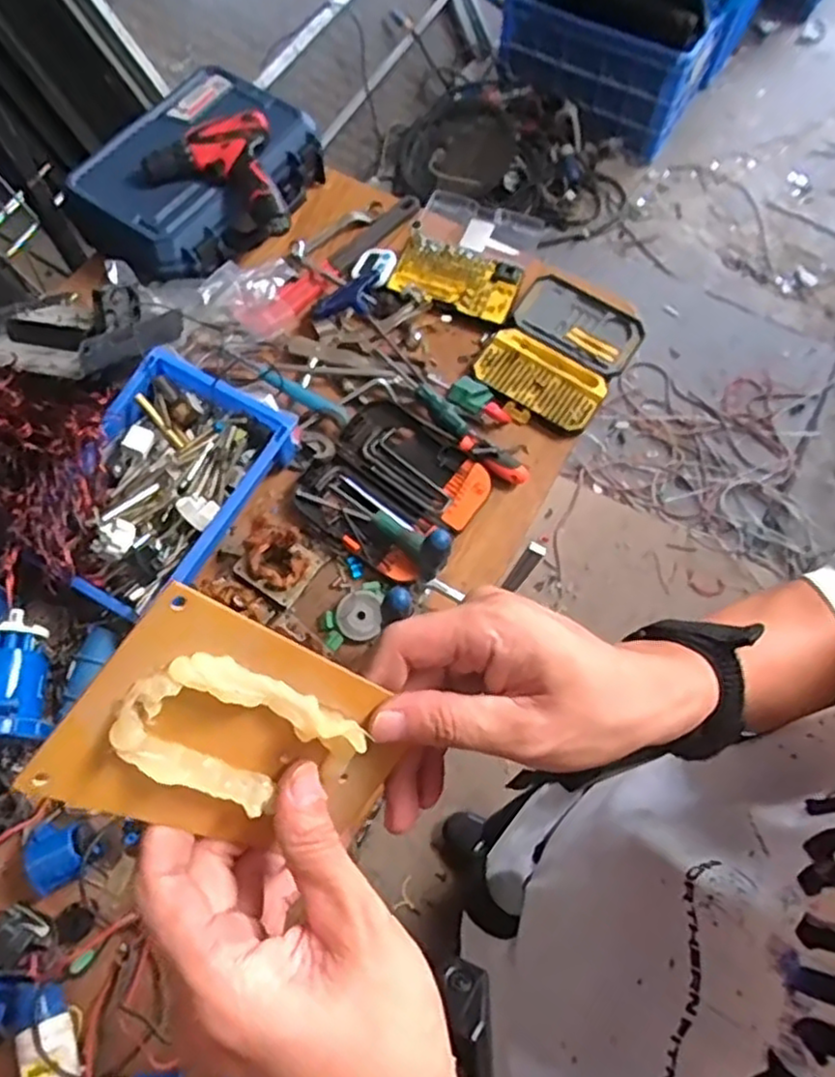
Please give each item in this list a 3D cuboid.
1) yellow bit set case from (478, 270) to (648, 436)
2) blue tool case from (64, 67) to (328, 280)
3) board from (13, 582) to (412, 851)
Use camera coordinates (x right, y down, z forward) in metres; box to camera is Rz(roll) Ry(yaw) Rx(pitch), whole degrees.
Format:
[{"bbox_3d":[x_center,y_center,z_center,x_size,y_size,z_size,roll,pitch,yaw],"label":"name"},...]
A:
[{"bbox_3d":[0.212,-0.278,1.028,0.187,0.040,0.242,32,71,12],"label":"yellow bit set case"},{"bbox_3d":[-0.332,-0.551,1.044,0.278,0.108,0.379,27,70,11],"label":"blue tool case"},{"bbox_3d":[-0.053,0.071,0.232,0.074,0.119,0.011,-53,39,0],"label":"board"}]

